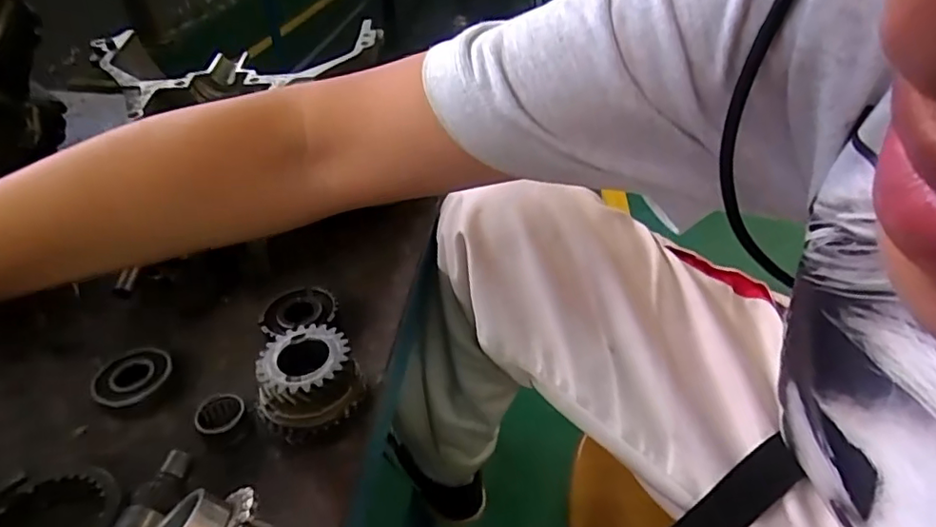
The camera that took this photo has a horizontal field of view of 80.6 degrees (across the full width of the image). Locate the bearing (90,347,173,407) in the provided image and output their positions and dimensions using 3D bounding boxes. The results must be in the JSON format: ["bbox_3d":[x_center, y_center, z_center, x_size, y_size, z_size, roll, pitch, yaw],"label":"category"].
[{"bbox_3d":[-0.226,0.078,0.375,0.046,0.013,0.044,-16,40,-20],"label":"bearing"}]

